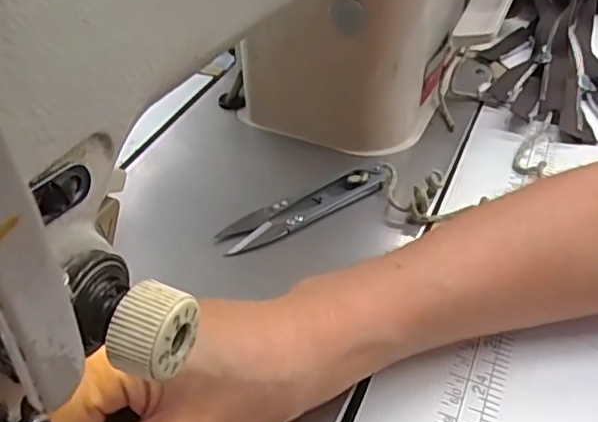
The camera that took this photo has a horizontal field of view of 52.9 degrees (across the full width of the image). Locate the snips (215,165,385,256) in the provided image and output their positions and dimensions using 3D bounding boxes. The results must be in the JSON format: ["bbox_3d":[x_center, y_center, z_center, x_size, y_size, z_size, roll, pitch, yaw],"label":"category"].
[{"bbox_3d":[0.003,-0.003,0.330,0.100,0.011,0.022,-21,47,-22],"label":"snips"}]

